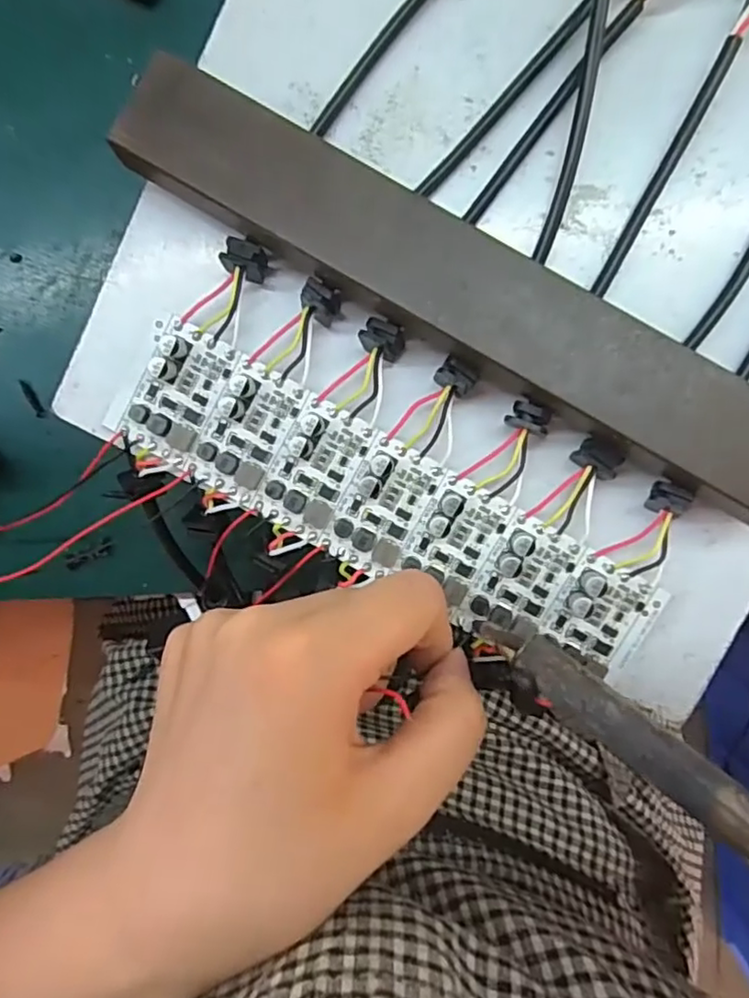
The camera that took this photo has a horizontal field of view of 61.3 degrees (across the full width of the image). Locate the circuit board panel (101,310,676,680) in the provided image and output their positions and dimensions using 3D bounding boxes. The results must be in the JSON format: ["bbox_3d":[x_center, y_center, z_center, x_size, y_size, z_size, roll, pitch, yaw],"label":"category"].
[{"bbox_3d":[0.004,0.002,0.190,0.170,0.010,0.040,27,95,1],"label":"circuit board panel"}]

